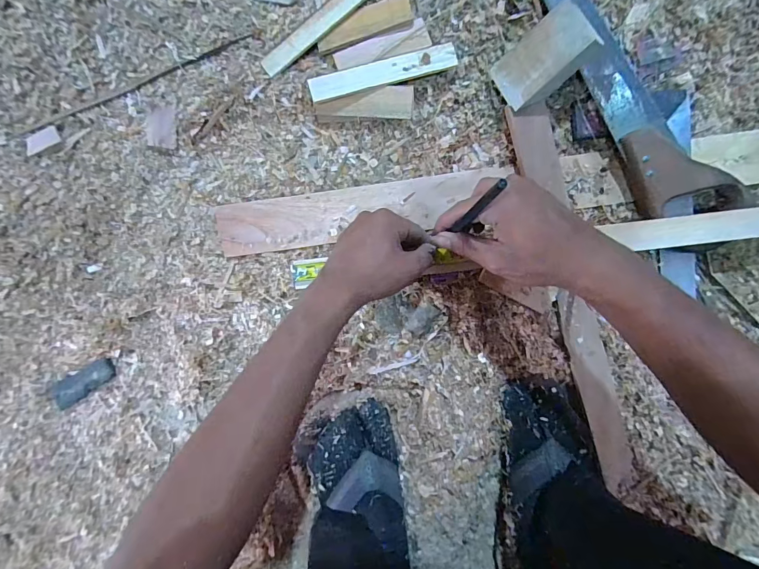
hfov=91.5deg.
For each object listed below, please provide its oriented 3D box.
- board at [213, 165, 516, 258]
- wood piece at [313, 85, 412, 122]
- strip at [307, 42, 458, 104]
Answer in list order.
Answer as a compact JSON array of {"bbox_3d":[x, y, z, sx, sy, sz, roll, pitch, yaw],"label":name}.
[{"bbox_3d":[-0.019,-0.080,0.407,0.314,0.015,0.056,-8,94,1],"label":"board"},{"bbox_3d":[-0.016,-0.191,0.392,0.102,0.015,0.031,-1,110,1],"label":"wood piece"},{"bbox_3d":[0.003,-0.216,0.377,0.149,0.009,0.025,-16,109,-1],"label":"strip"}]

